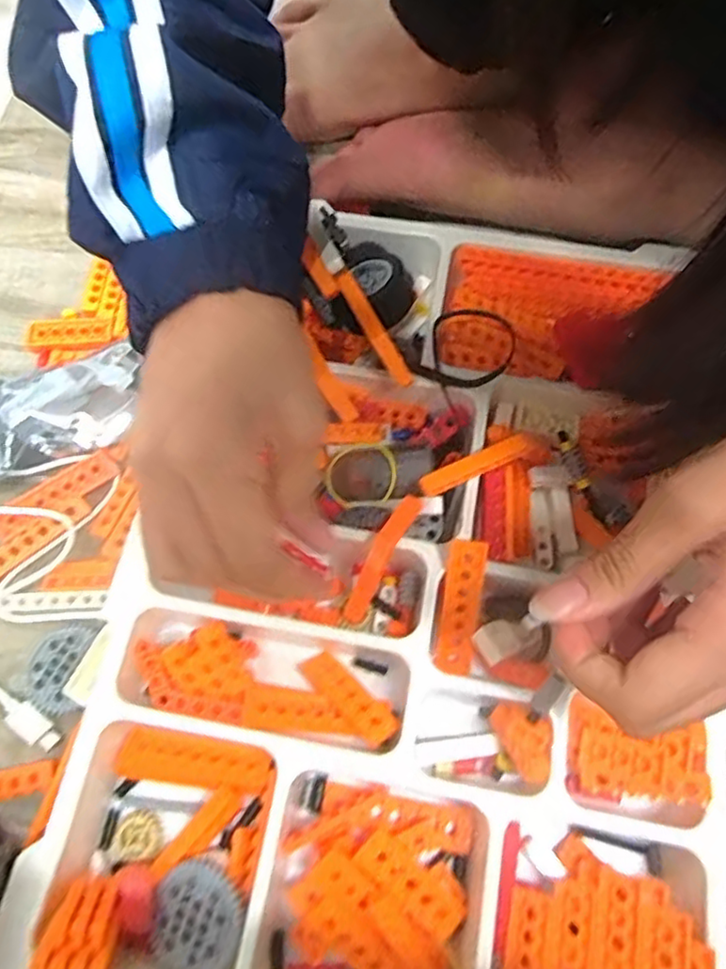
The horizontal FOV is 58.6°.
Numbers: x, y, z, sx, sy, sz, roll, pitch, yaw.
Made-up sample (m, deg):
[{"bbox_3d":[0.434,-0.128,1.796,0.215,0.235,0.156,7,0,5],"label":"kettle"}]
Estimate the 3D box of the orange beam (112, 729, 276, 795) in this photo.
[{"bbox_3d":[-0.074,0.121,0.282,0.065,0.010,0.018,7,68,4],"label":"orange beam"}]

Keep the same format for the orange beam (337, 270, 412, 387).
[{"bbox_3d":[0.005,-0.076,0.315,0.008,0.006,0.062,-30,91,-13],"label":"orange beam"}]

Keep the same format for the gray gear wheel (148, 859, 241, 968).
[{"bbox_3d":[-0.064,0.170,0.253,0.037,0.009,0.034,-7,66,16],"label":"gray gear wheel"}]

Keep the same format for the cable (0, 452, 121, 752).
[{"bbox_3d":[-0.160,0.051,0.308,0.082,0.019,0.138,-11,68,-3],"label":"cable"}]

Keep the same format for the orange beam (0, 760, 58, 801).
[{"bbox_3d":[-0.153,0.130,0.282,0.036,0.005,0.012,-11,68,-3],"label":"orange beam"}]

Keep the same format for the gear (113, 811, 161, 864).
[{"bbox_3d":[-0.096,0.150,0.275,0.020,0.005,0.018,-15,69,-5],"label":"gear"}]

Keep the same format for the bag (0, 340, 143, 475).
[{"bbox_3d":[-0.169,-0.039,0.345,0.099,0.019,0.061,-16,69,-5],"label":"bag"}]

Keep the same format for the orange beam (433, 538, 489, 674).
[{"bbox_3d":[0.043,0.057,0.290,0.016,0.066,0.008,7,20,4],"label":"orange beam"}]

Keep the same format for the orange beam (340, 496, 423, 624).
[{"bbox_3d":[0.007,0.033,0.292,0.010,0.017,0.062,28,91,13],"label":"orange beam"}]

